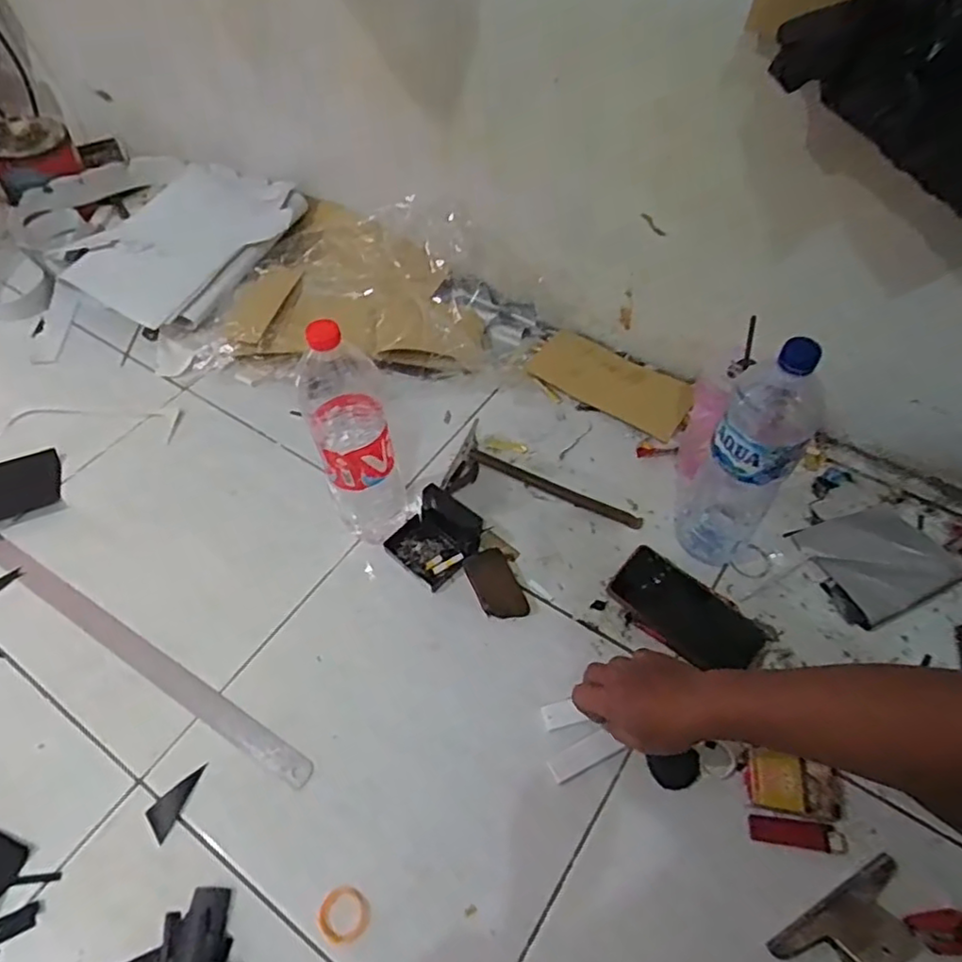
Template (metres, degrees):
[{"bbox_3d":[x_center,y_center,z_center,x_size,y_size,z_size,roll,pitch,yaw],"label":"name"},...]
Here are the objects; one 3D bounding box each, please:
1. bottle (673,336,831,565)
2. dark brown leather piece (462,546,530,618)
[{"bbox_3d":[0.284,-0.034,0.691,0.095,0.320,0.104,29,59,19],"label":"bottle"},{"bbox_3d":[0.018,0.124,0.781,0.053,0.006,0.094,-20,57,-14],"label":"dark brown leather piece"}]

